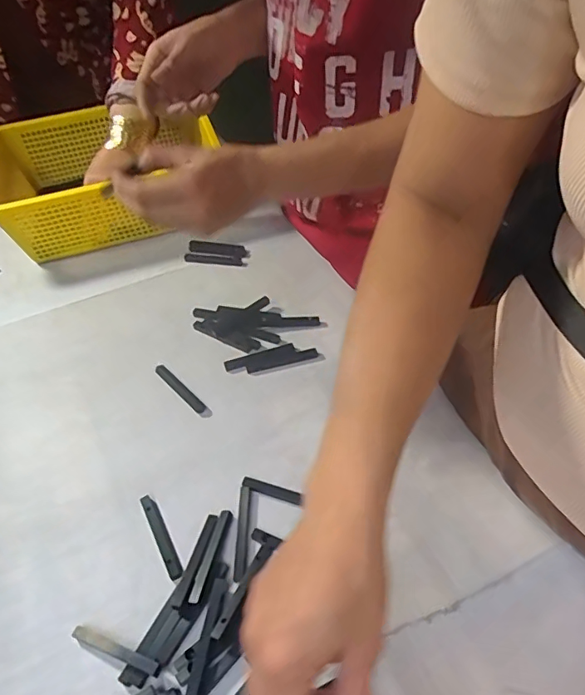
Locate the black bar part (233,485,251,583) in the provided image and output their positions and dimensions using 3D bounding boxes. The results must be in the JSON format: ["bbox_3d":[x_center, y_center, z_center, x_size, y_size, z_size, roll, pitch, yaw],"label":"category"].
[{"bbox_3d":[-0.041,0.151,0.417,0.009,0.006,0.077,-2,49,4],"label":"black bar part"}]

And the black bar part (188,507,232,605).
[{"bbox_3d":[-0.065,0.163,0.400,0.010,0.009,0.075,9,50,13],"label":"black bar part"}]

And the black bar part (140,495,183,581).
[{"bbox_3d":[-0.109,0.154,0.417,0.011,0.004,0.075,-26,51,-16],"label":"black bar part"}]

